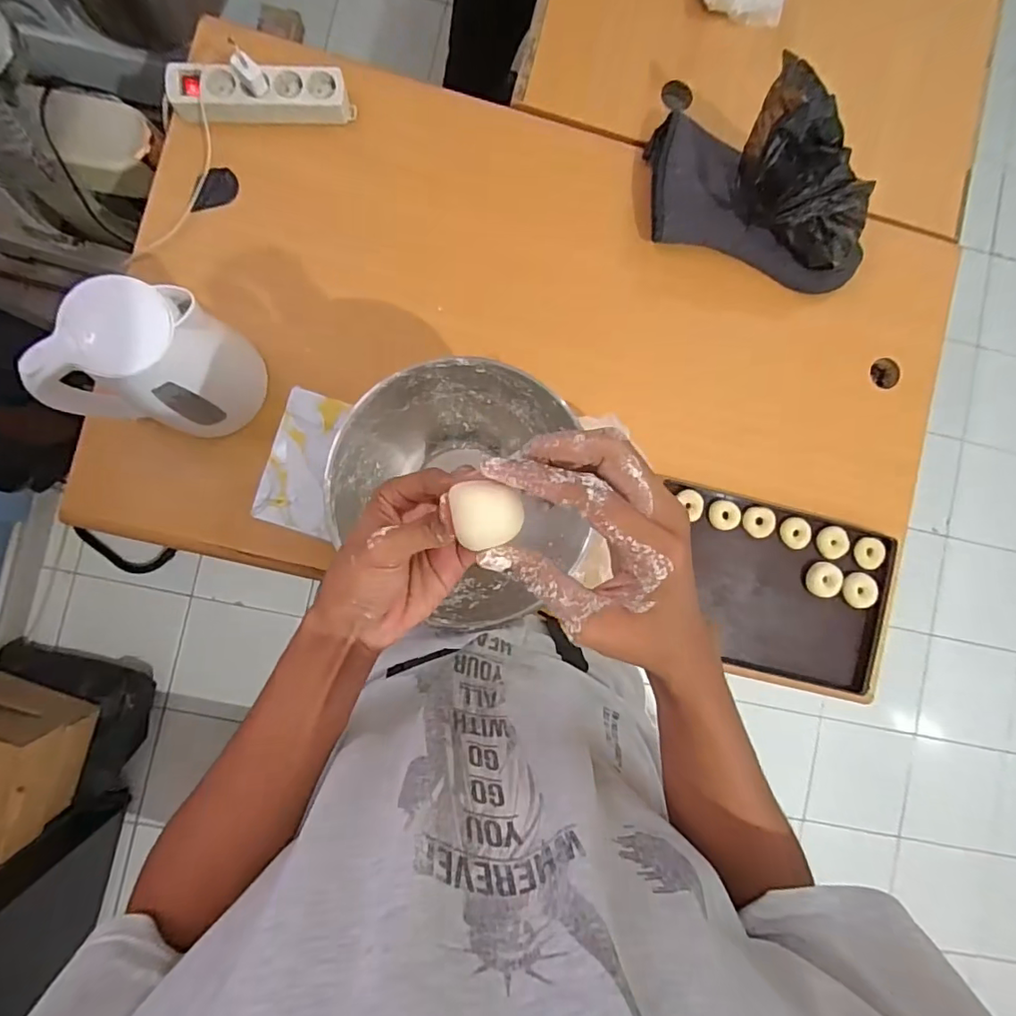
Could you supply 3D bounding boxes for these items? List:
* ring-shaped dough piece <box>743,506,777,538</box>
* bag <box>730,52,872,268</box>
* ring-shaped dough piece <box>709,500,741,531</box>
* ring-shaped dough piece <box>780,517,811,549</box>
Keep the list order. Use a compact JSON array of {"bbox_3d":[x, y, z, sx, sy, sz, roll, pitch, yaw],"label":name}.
[{"bbox_3d":[0.376,0.022,0.800,0.042,0.015,0.045,0,88,-6],"label":"ring-shaped dough piece"},{"bbox_3d":[0.393,-0.420,0.693,0.224,0.145,0.096,28,86,-4],"label":"bag"},{"bbox_3d":[0.322,0.010,0.793,0.047,0.014,0.043,0,88,-6],"label":"ring-shaped dough piece"},{"bbox_3d":[0.431,0.038,0.801,0.045,0.010,0.049,0,88,-6],"label":"ring-shaped dough piece"}]

